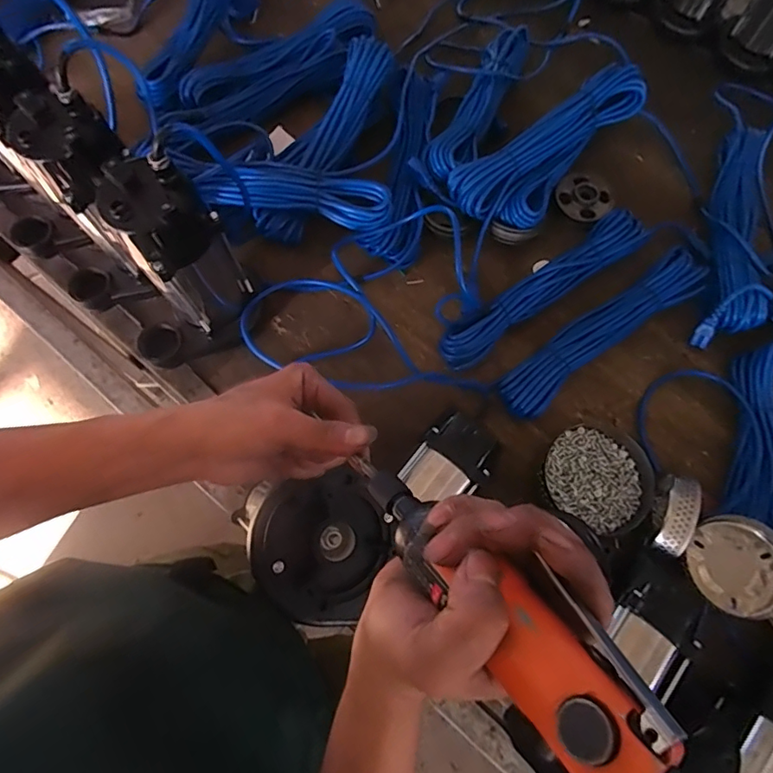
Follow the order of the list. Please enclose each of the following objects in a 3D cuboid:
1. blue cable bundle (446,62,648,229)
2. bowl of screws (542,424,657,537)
[{"bbox_3d":[0.248,-0.340,0.720,0.344,0.034,0.116,-37,101,-11],"label":"blue cable bundle"},{"bbox_3d":[0.265,0.111,0.625,0.129,0.040,0.128,0,72,-1],"label":"bowl of screws"}]

